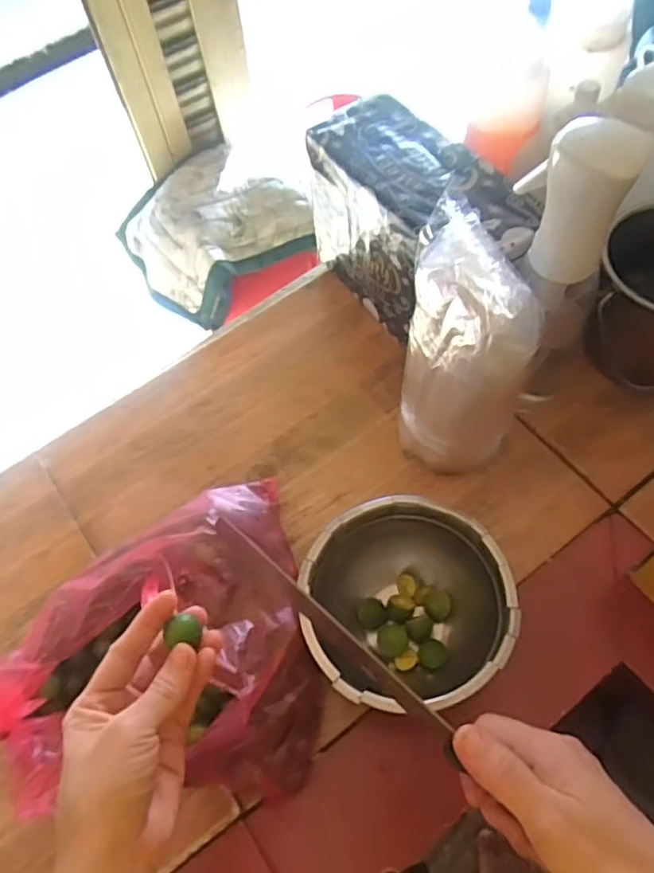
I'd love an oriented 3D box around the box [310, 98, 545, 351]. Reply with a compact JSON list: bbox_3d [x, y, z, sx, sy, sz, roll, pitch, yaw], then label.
[{"bbox_3d":[0.087,-0.192,0.621,0.096,0.166,0.228,-32,64,-14],"label":"box"}]

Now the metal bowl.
[{"bbox_3d":[0.061,0.137,0.503,0.152,0.088,0.154,-2,61,3],"label":"metal bowl"}]

